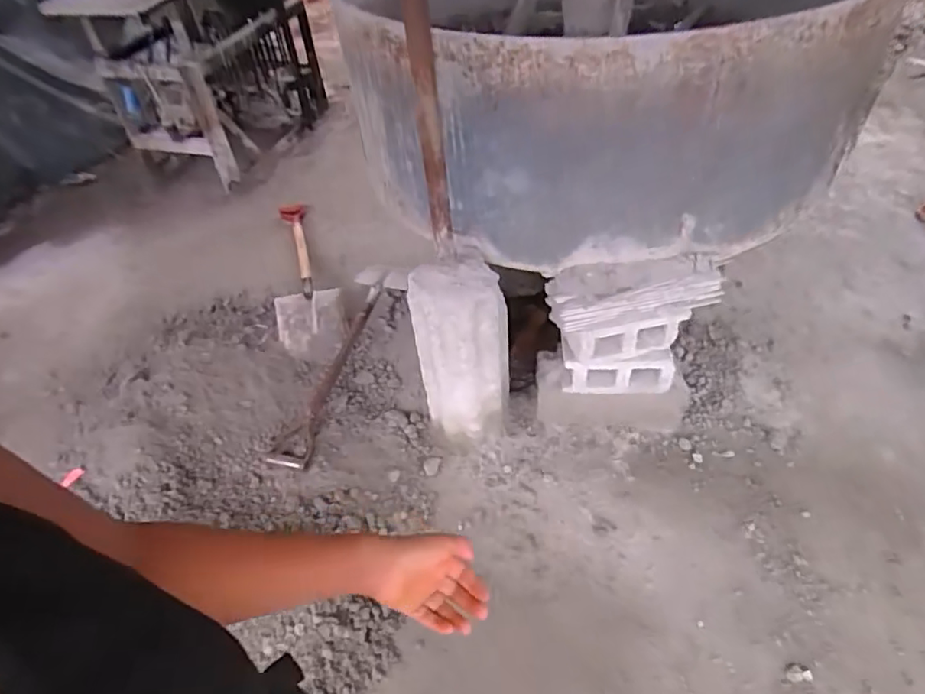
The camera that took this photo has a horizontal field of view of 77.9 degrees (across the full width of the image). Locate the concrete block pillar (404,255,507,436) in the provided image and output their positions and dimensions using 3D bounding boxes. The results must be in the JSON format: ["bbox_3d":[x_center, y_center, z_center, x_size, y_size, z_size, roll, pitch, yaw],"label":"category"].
[{"bbox_3d":[0.004,0.028,1.441,0.224,0.504,0.140,-4,46,1],"label":"concrete block pillar"}]

